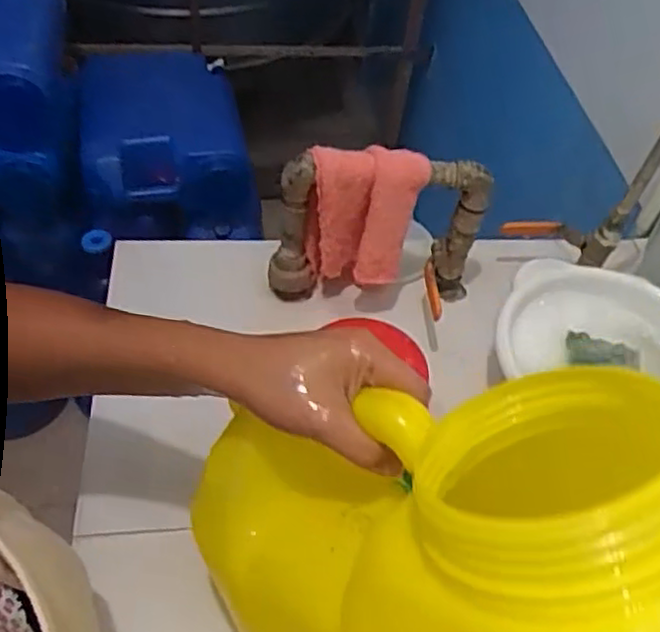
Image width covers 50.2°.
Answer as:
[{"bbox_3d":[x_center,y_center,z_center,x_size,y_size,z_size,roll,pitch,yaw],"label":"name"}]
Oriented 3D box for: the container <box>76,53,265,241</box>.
[{"bbox_3d":[-0.324,-0.348,1.408,0.312,0.223,0.421,-6,49,-11],"label":"container"}]

